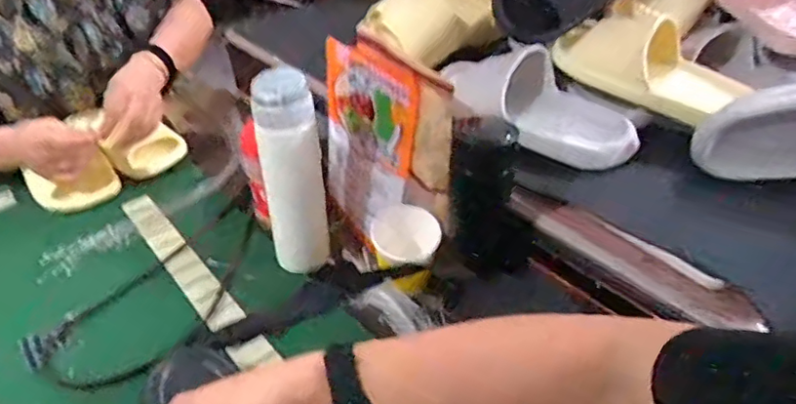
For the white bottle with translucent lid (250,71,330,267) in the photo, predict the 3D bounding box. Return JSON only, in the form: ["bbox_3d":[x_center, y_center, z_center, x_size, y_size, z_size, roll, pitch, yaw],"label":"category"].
[{"bbox_3d":[-0.116,-0.029,0.651,0.068,0.230,0.052,-10,38,-8],"label":"white bottle with translucent lid"}]

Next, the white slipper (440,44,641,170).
[{"bbox_3d":[0.165,-0.125,0.717,0.276,0.068,0.118,29,48,35],"label":"white slipper"}]

